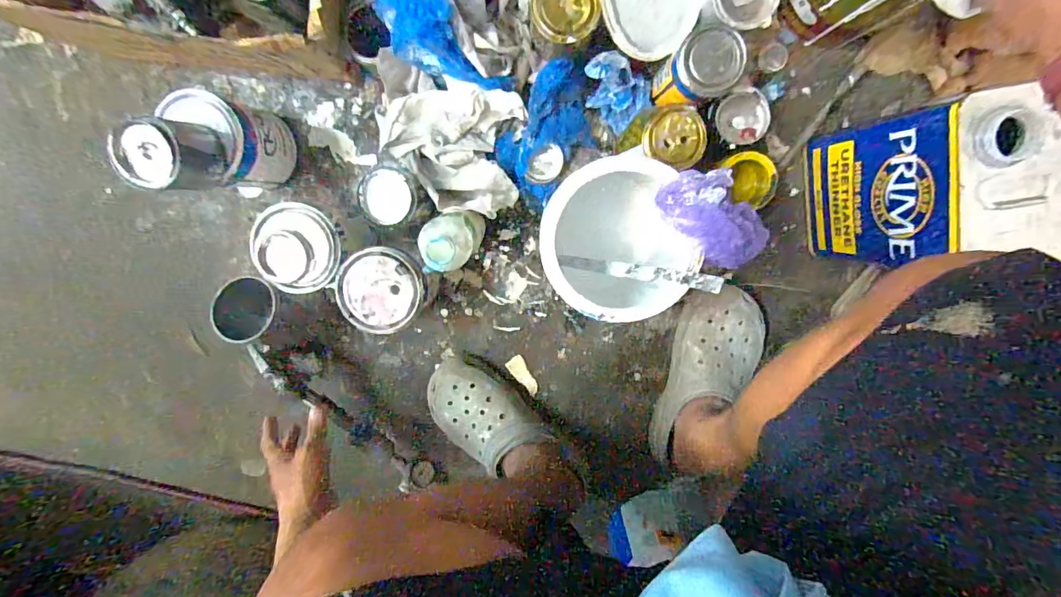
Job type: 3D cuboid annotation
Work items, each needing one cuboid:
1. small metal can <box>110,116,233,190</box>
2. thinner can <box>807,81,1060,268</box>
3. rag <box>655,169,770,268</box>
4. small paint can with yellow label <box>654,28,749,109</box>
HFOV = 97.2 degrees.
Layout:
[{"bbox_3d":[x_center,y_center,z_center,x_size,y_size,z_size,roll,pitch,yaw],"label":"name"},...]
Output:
[{"bbox_3d":[-0.385,-0.151,0.499,0.069,0.083,0.075,13,98,3],"label":"small metal can"},{"bbox_3d":[0.413,-0.118,0.510,0.094,0.256,0.154,-8,97,6],"label":"thinner can"},{"bbox_3d":[0.181,-0.077,0.451,0.080,0.048,0.103,-29,94,8],"label":"rag"},{"bbox_3d":[0.194,-0.265,0.553,0.075,0.110,0.069,1,98,4],"label":"small paint can with yellow label"}]

